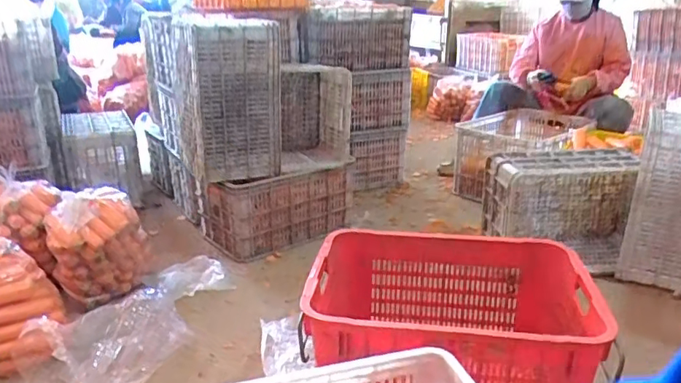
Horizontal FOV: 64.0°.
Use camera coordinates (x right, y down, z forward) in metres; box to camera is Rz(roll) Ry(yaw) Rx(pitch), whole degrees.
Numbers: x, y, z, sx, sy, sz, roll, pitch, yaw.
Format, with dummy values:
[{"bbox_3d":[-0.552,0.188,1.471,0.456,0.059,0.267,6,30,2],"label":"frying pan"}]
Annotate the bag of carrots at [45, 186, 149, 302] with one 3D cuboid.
[{"bbox_3d":[-0.749,0.153,1.700,0.270,0.285,0.247,-8,22,-22],"label":"bag of carrots"}]

